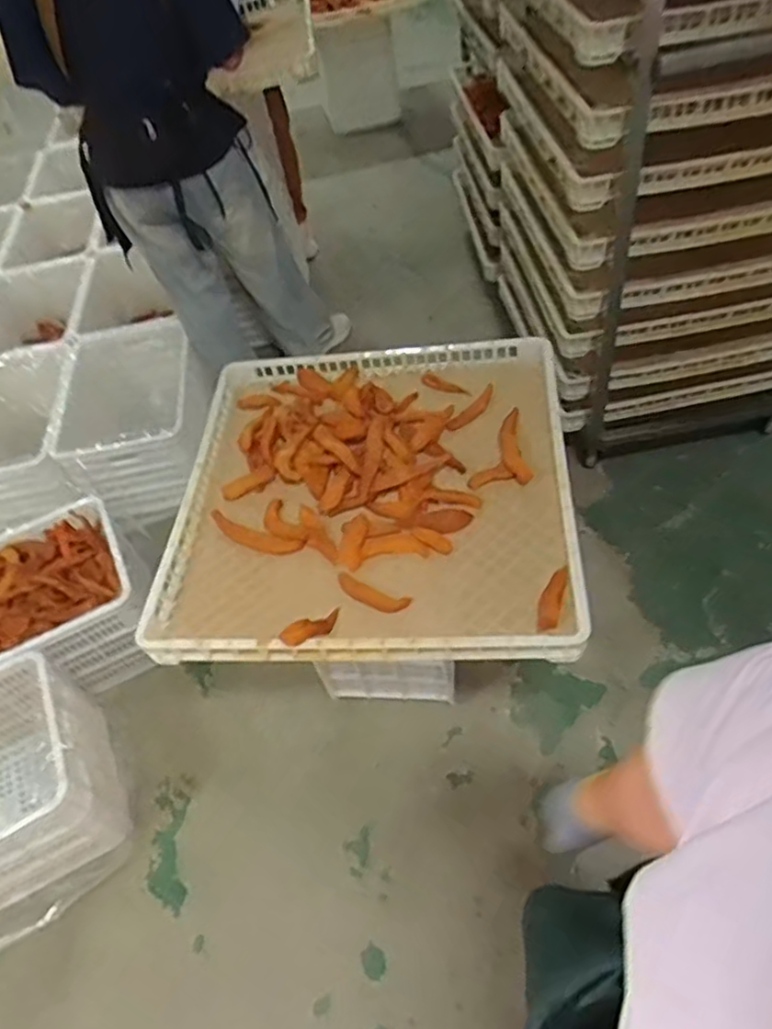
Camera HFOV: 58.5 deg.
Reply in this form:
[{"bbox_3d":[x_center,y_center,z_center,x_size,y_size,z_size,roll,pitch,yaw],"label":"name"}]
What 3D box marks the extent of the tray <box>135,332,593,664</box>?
[{"bbox_3d":[-0.033,-0.057,1.241,0.692,0.068,0.694,-3,55,9],"label":"tray"}]

